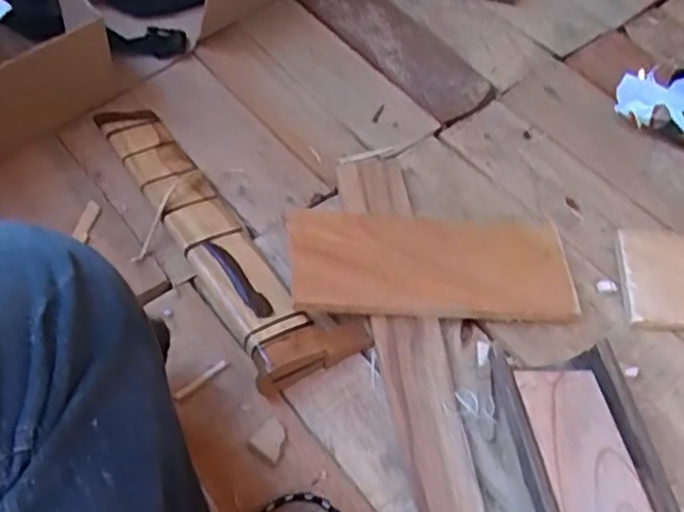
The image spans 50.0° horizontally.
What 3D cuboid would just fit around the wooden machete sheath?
[{"bbox_3d":[-0.122,-0.030,0.639,0.060,0.035,0.334,-25,59,-21],"label":"wooden machete sheath"}]

